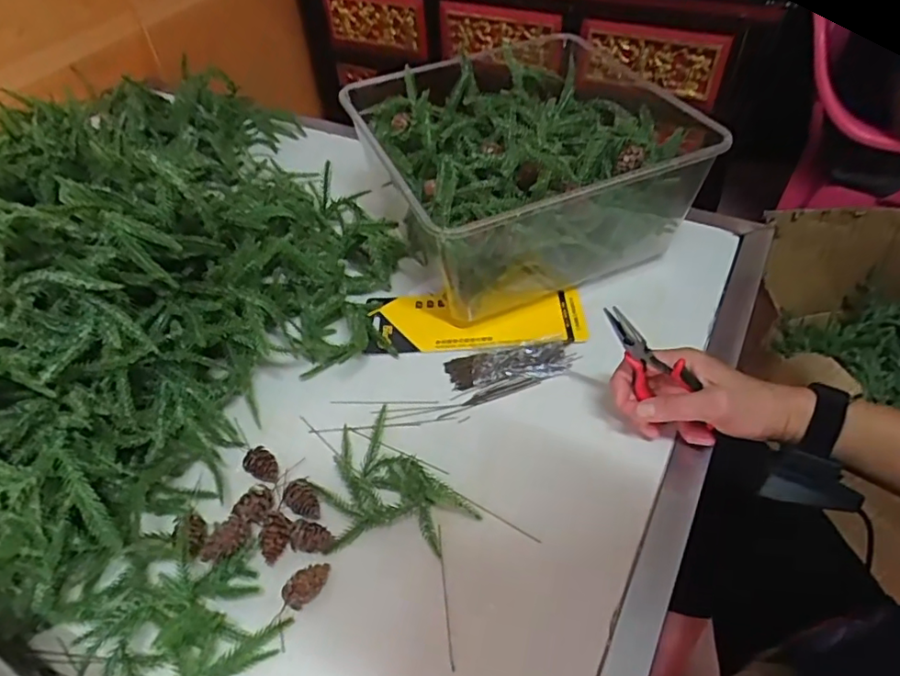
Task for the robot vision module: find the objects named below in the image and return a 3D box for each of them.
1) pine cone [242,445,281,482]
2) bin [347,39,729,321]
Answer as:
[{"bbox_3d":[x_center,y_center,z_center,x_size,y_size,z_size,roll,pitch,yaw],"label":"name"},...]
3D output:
[{"bbox_3d":[-0.157,0.108,0.482,0.033,0.017,0.023,31,57,27],"label":"pine cone"},{"bbox_3d":[0.079,-0.189,0.627,0.314,0.152,0.307,-19,50,-13],"label":"bin"}]

